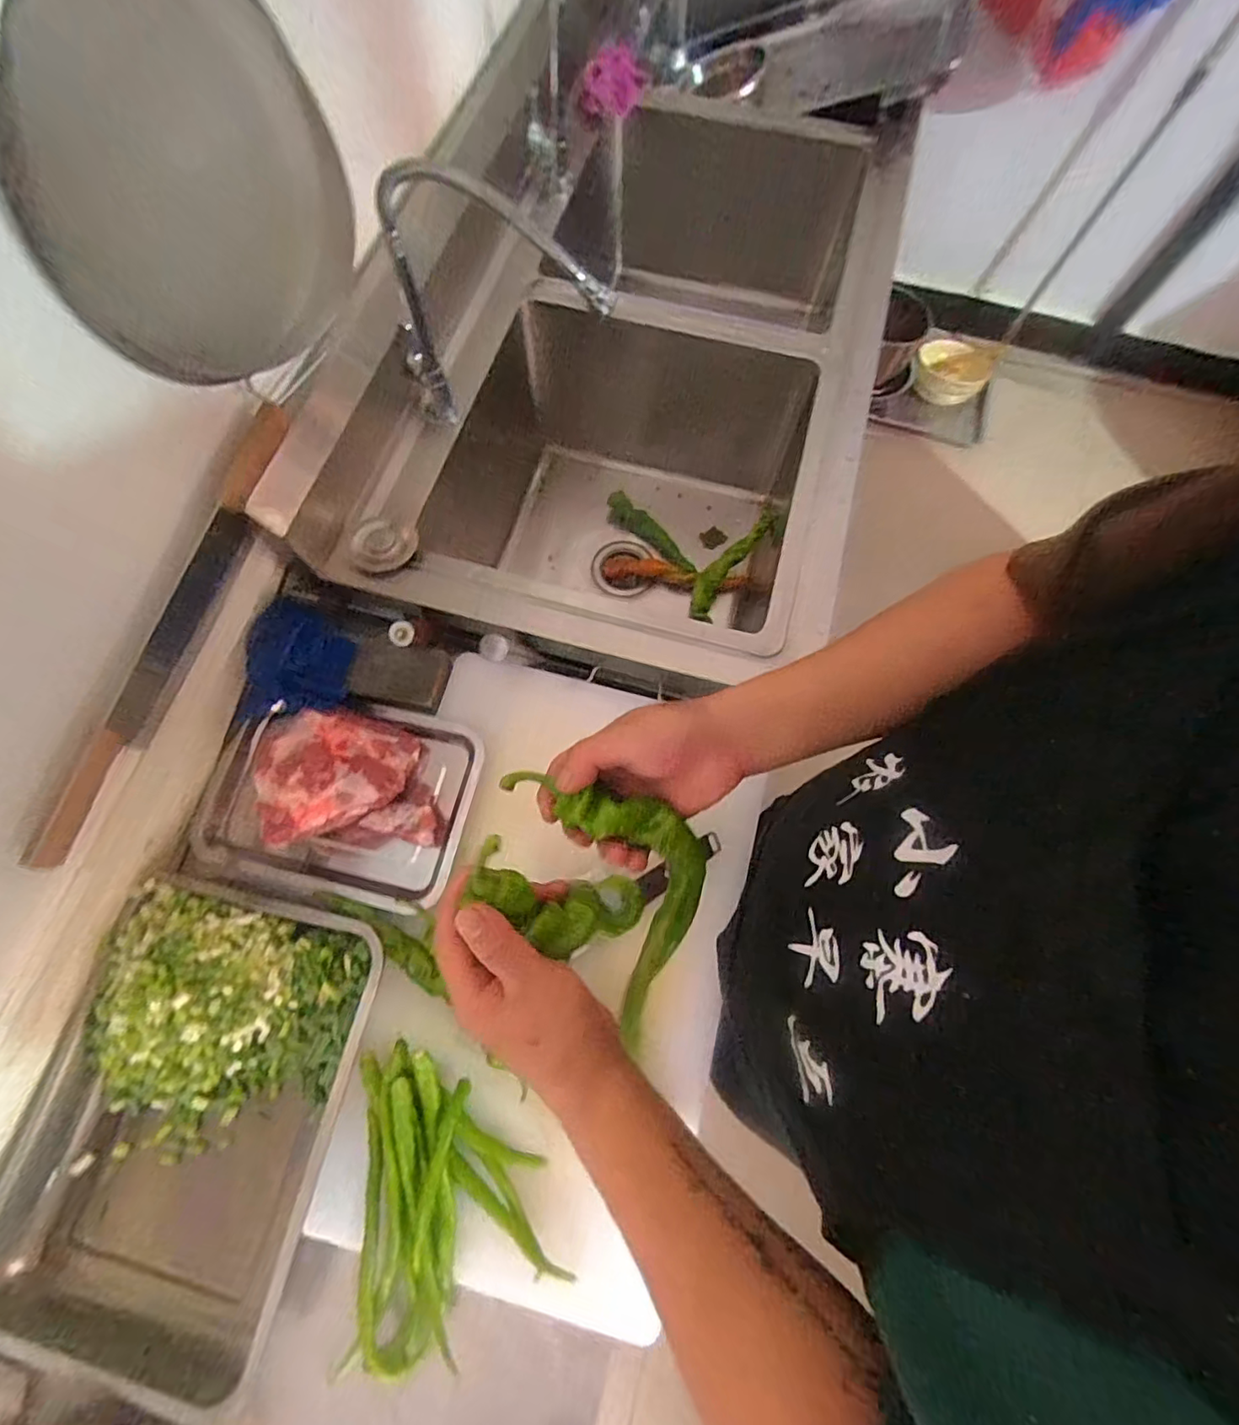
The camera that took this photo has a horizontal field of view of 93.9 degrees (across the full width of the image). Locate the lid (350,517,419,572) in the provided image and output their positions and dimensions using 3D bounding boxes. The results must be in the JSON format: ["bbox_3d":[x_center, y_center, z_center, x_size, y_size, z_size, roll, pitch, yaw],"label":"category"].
[{"bbox_3d":[-0.283,-0.201,0.696,0.069,0.015,0.070,6,73,-20],"label":"lid"}]

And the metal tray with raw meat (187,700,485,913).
[{"bbox_3d":[-0.321,0.082,0.643,0.294,0.125,0.209,13,72,3],"label":"metal tray with raw meat"}]

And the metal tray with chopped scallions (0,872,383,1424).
[{"bbox_3d":[-0.421,0.378,0.557,0.288,0.077,0.391,13,72,3],"label":"metal tray with chopped scallions"}]

